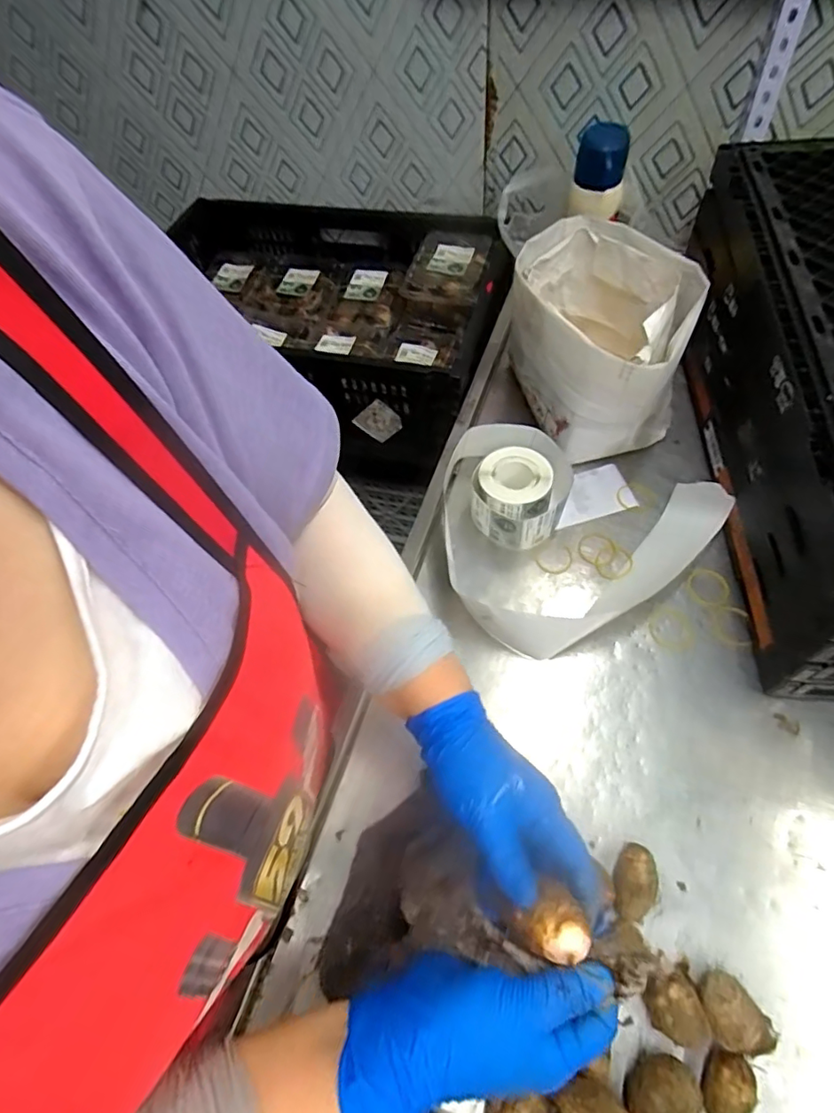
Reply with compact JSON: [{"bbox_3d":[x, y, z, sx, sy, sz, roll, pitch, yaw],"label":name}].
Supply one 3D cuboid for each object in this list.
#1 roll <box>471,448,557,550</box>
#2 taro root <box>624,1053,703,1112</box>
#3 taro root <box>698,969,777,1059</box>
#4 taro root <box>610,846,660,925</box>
[{"bbox_3d":[0.114,-0.066,0.639,0.098,0.066,0.105,-2,59,4],"label":"roll"},{"bbox_3d":[0.170,0.375,0.381,0.048,0.041,0.042,-32,62,-14],"label":"taro root"},{"bbox_3d":[0.230,0.338,0.401,0.037,0.037,0.052,-31,62,-14],"label":"taro root"},{"bbox_3d":[0.177,0.267,0.446,0.033,0.026,0.055,18,62,14],"label":"taro root"}]

